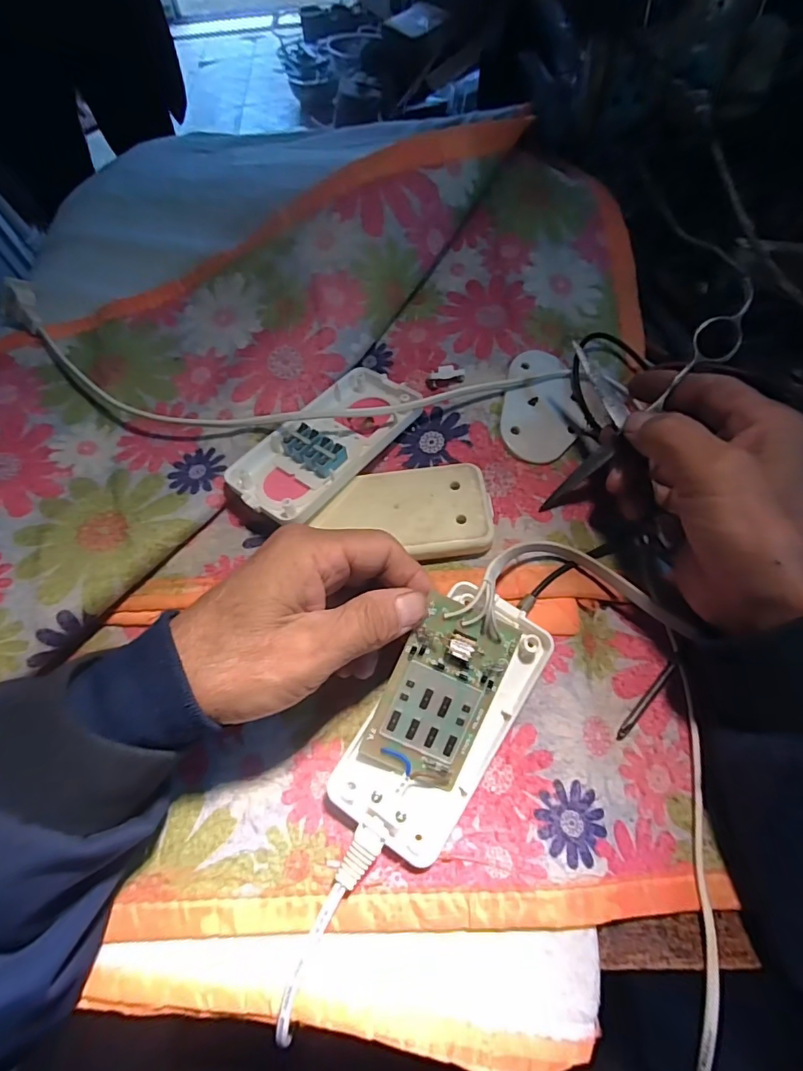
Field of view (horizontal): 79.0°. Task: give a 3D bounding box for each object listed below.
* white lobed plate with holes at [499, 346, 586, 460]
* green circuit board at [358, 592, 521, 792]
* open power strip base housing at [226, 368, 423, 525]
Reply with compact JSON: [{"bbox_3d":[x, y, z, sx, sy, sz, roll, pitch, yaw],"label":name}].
[{"bbox_3d":[0.088,-0.086,0.317,0.056,0.005,0.078,-10,76,-11],"label":"white lobed plate with holes"},{"bbox_3d":[0.020,0.077,0.236,0.052,0.008,0.086,24,88,-2],"label":"green circuit board"},{"bbox_3d":[-0.046,-0.060,0.302,0.061,0.013,0.123,35,70,19],"label":"open power strip base housing"}]

